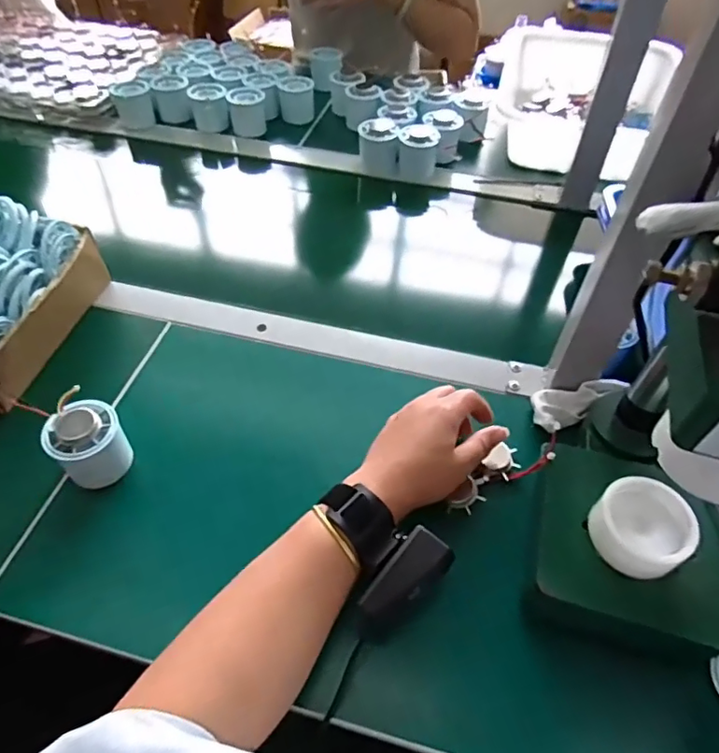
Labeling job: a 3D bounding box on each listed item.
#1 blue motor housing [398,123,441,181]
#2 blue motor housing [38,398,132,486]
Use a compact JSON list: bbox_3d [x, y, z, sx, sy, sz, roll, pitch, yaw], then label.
[{"bbox_3d":[0.081,-0.311,0.755,0.054,0.058,0.051,7,50,3],"label":"blue motor housing"},{"bbox_3d":[-0.216,0.056,0.439,0.052,0.062,0.045,-36,60,-28],"label":"blue motor housing"}]

